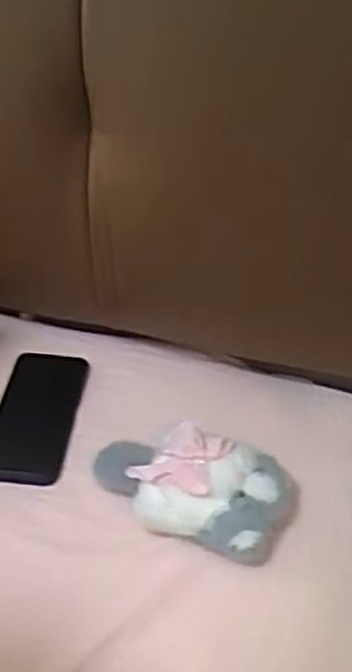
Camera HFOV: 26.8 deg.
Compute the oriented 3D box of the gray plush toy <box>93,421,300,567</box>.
[{"bbox_3d":[0.013,0.131,0.657,0.180,0.062,0.090,17,44,18],"label":"gray plush toy"}]

